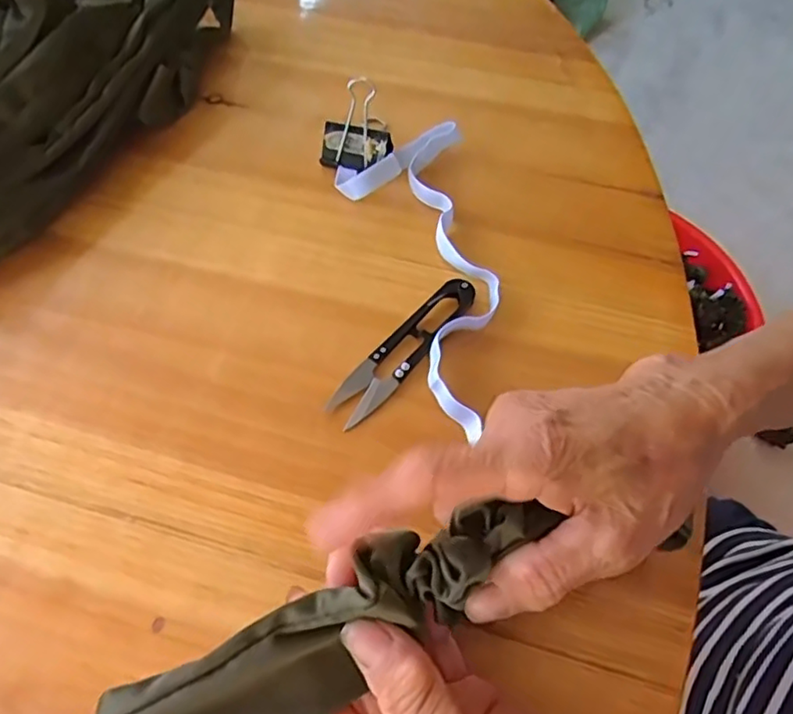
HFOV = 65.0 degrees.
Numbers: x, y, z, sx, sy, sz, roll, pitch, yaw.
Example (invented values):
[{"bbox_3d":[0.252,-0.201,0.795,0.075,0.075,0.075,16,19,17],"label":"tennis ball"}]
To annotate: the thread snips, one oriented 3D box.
[{"bbox_3d":[0.004,-0.005,0.326,0.023,0.010,0.101,37,67,19],"label":"thread snips"}]

